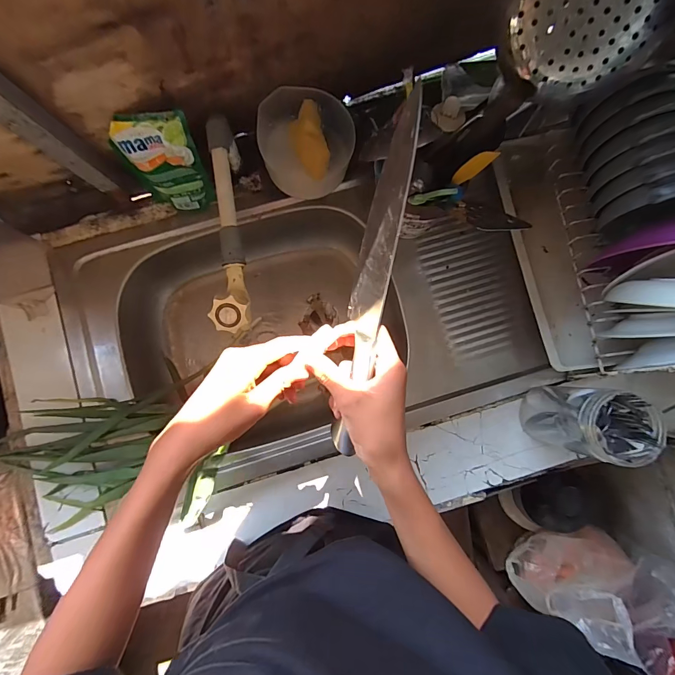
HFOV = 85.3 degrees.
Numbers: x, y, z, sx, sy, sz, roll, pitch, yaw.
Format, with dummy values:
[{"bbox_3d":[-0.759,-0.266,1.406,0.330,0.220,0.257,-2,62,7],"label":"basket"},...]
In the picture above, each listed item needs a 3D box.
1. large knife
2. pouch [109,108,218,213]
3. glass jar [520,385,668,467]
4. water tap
[{"bbox_3d":[0.029,-0.029,0.329,0.019,0.044,0.318,-7,119,-32],"label":"large knife"},{"bbox_3d":[-0.261,-0.256,0.565,0.108,0.169,0.062,-7,83,-3],"label":"pouch"},{"bbox_3d":[0.335,0.116,0.510,0.084,0.174,0.090,0,83,-2],"label":"glass jar"},{"bbox_3d":[-0.144,-0.155,0.486,0.044,0.065,0.297,-5,83,-3],"label":"water tap"}]

